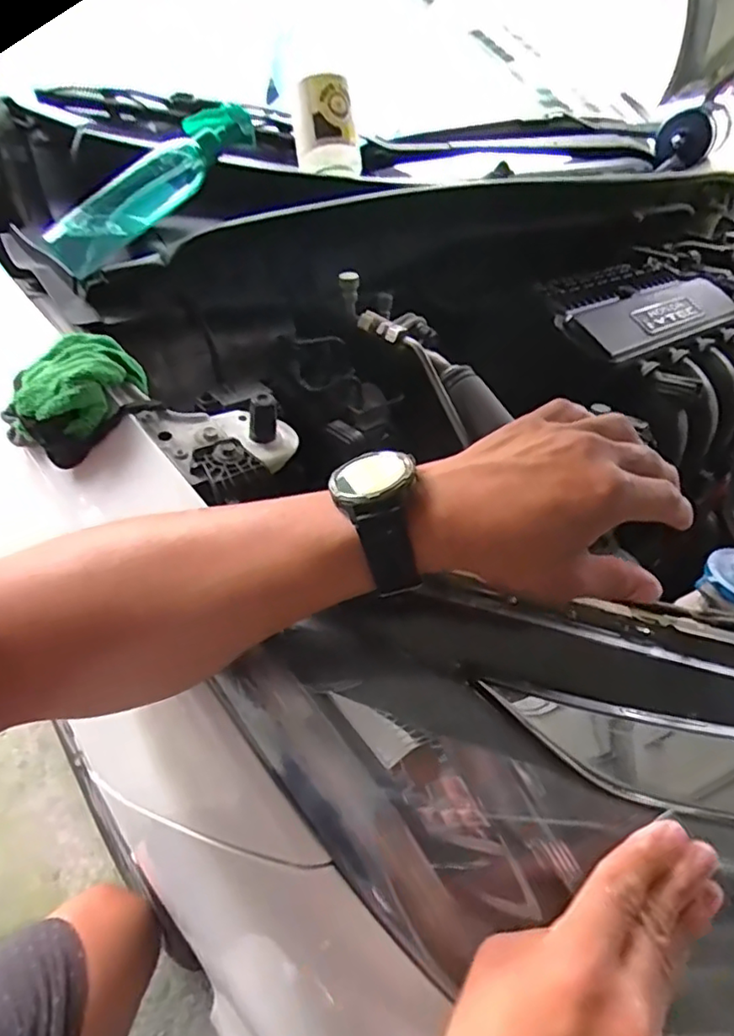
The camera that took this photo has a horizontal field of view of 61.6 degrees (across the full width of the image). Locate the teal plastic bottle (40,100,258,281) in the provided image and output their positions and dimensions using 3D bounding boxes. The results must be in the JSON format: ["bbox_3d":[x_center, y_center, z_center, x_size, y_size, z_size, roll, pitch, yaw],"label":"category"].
[{"bbox_3d":[-0.195,-0.306,0.567,0.051,0.043,0.232,30,70,30],"label":"teal plastic bottle"}]

